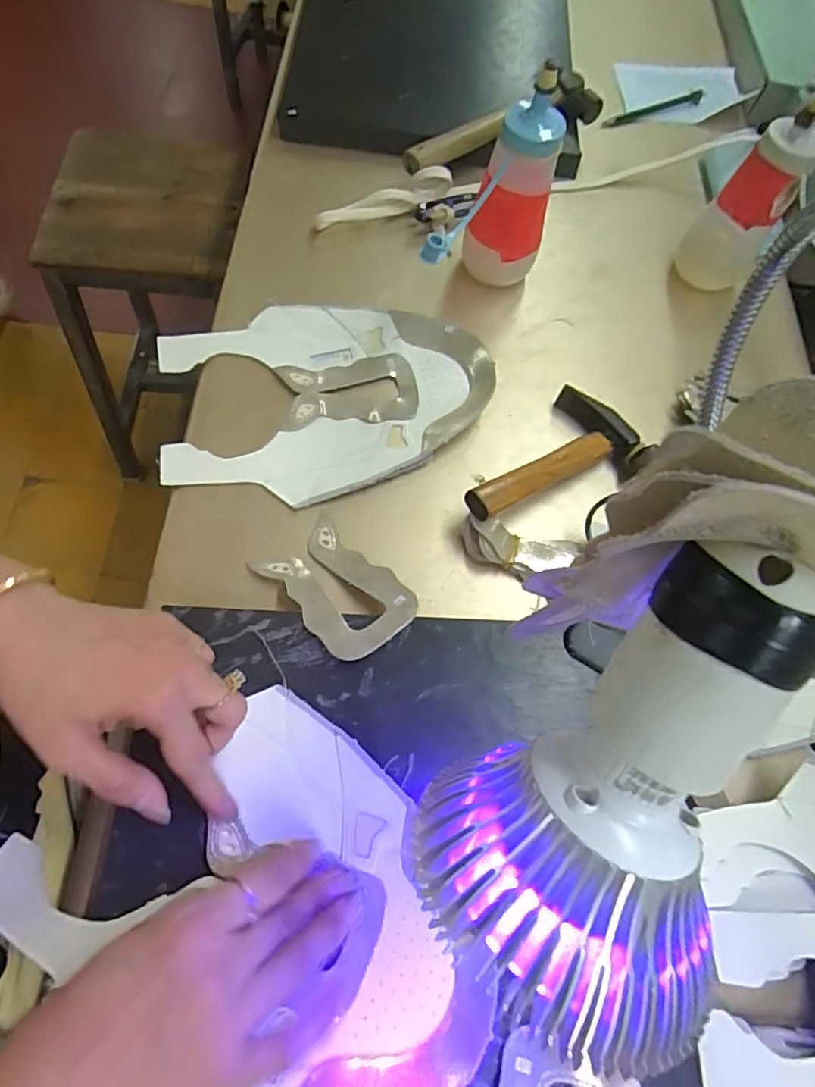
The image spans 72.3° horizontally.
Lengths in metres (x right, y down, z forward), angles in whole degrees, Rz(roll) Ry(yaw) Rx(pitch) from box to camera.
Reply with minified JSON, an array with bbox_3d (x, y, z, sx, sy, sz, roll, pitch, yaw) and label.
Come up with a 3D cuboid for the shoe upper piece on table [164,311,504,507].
[{"bbox_3d":[-0.060,-0.119,0.437,0.251,0.014,0.172,-12,70,-11],"label":"shoe upper piece on table"}]

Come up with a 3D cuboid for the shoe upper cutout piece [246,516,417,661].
[{"bbox_3d":[-0.045,0.028,0.367,0.066,0.011,0.102,-32,55,-29],"label":"shoe upper cutout piece"}]

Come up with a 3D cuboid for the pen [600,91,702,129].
[{"bbox_3d":[0.276,-0.486,0.625,0.136,0.006,0.012,-21,72,-14],"label":"pen"}]

